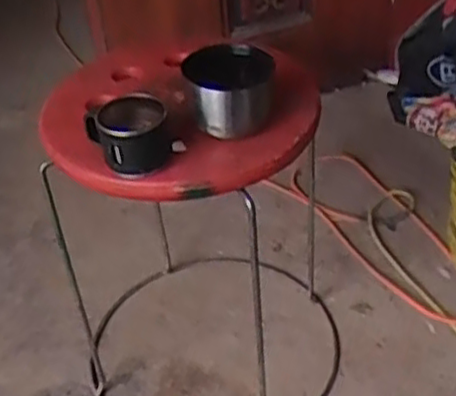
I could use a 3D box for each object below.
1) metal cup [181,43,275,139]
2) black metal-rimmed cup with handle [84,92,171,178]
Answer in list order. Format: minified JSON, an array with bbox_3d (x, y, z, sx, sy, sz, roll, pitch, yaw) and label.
[{"bbox_3d":[0.001,-0.112,0.733,0.089,0.058,0.089,-3,37,2],"label":"metal cup"},{"bbox_3d":[-0.095,-0.060,0.685,0.074,0.053,0.069,-3,37,2],"label":"black metal-rimmed cup with handle"}]

